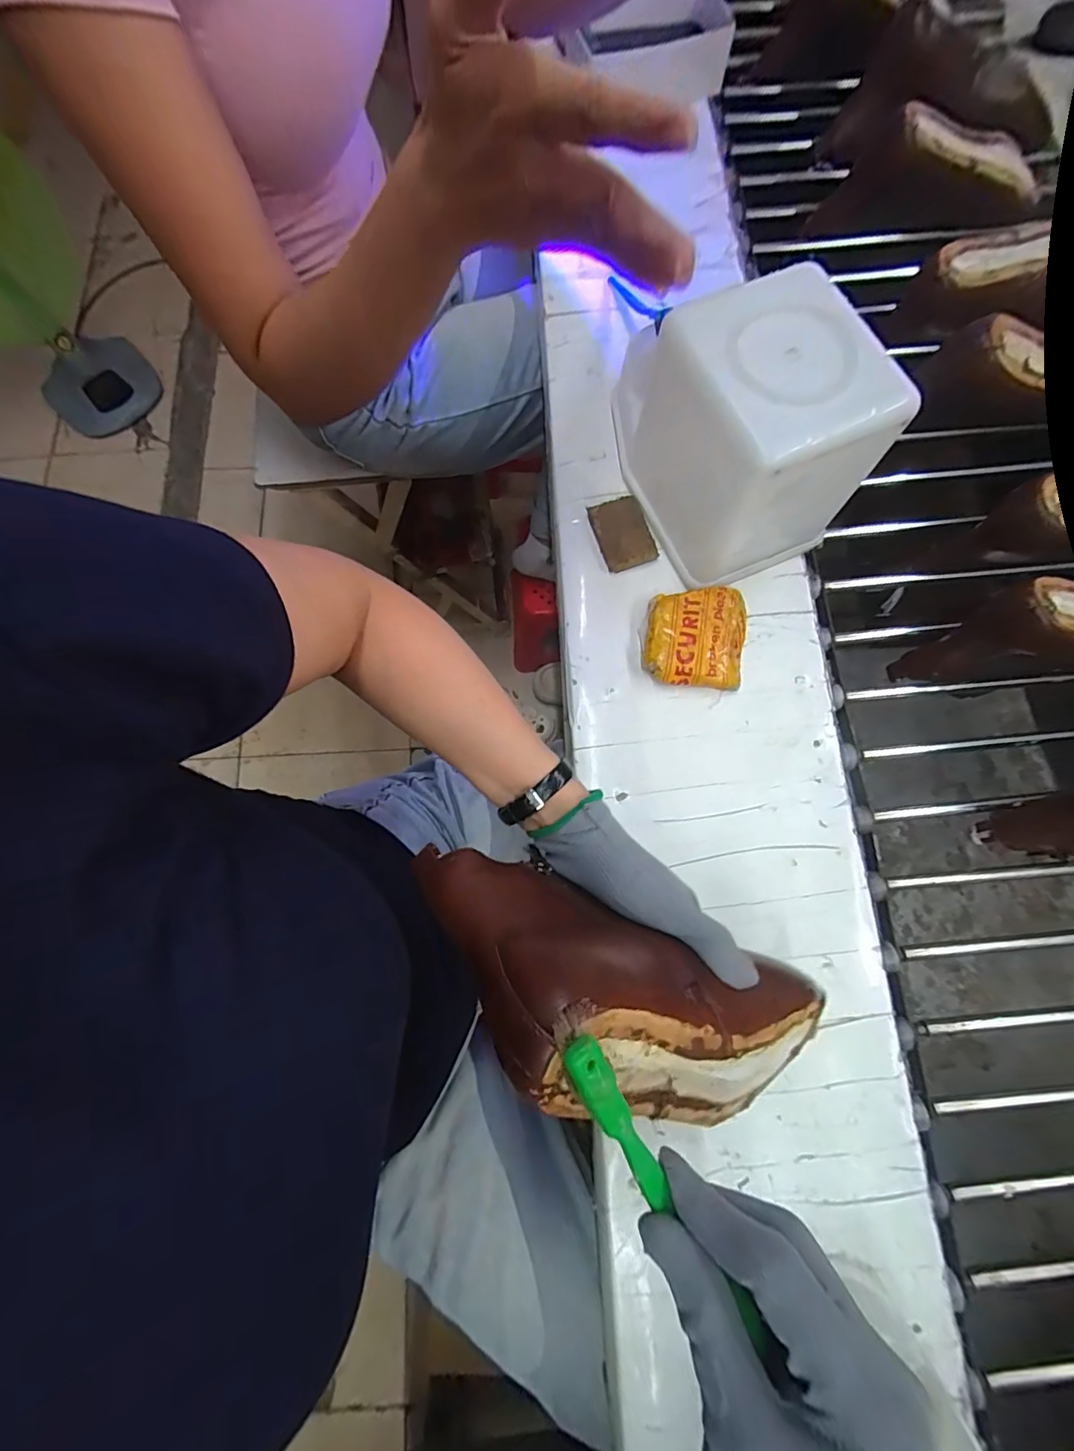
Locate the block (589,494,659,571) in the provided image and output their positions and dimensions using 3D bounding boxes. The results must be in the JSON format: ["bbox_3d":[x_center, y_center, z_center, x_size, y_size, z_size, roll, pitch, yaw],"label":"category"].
[{"bbox_3d":[0.079,-0.184,0.500,0.047,0.017,0.070,-22,75,10],"label":"block"}]

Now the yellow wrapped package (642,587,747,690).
[{"bbox_3d":[0.141,-0.080,0.473,0.087,0.023,0.089,8,76,3],"label":"yellow wrapped package"}]

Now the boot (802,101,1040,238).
[{"bbox_3d":[0.455,-0.635,0.611,0.247,0.103,0.082,-2,76,0],"label":"boot"}]

